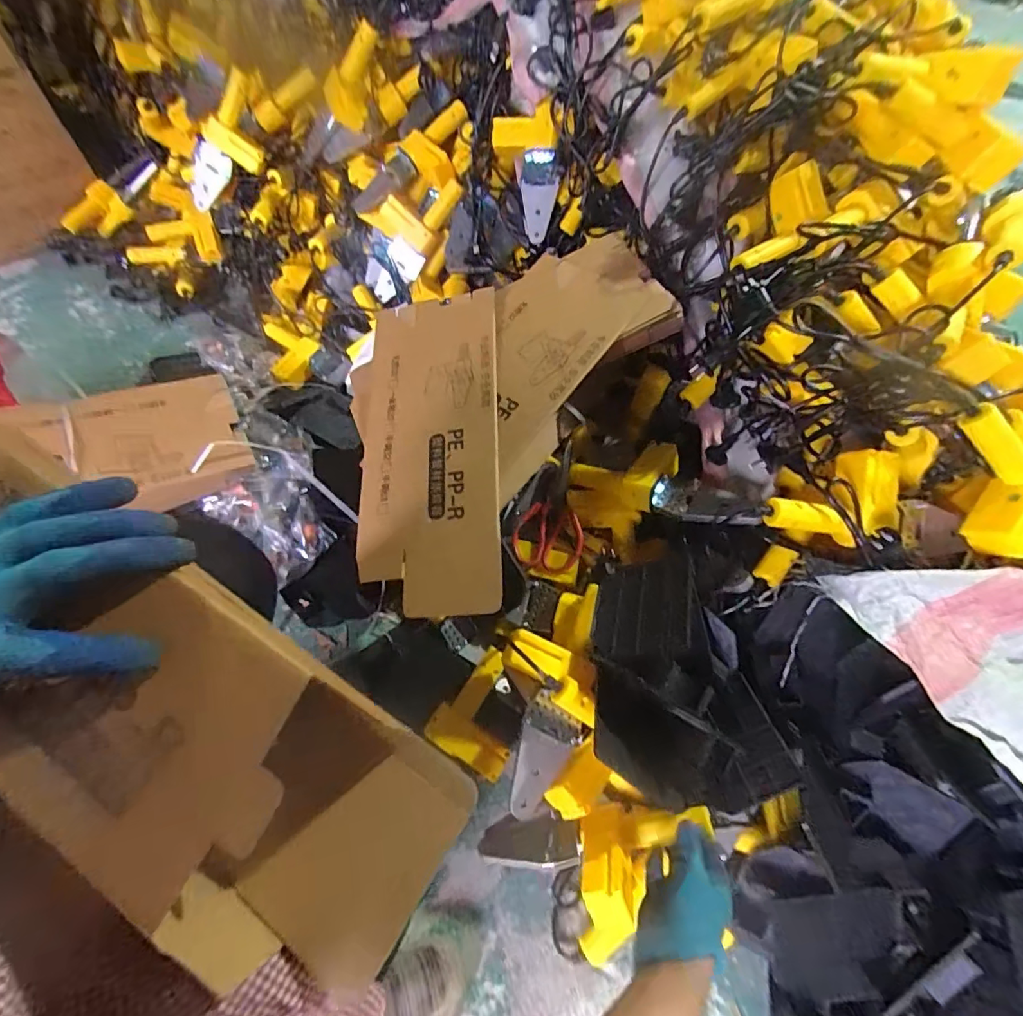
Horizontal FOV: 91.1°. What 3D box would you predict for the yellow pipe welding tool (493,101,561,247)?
[{"bbox_3d":[0.035,-0.574,0.870,0.094,0.080,0.194,-13,97,-9],"label":"yellow pipe welding tool"}]

